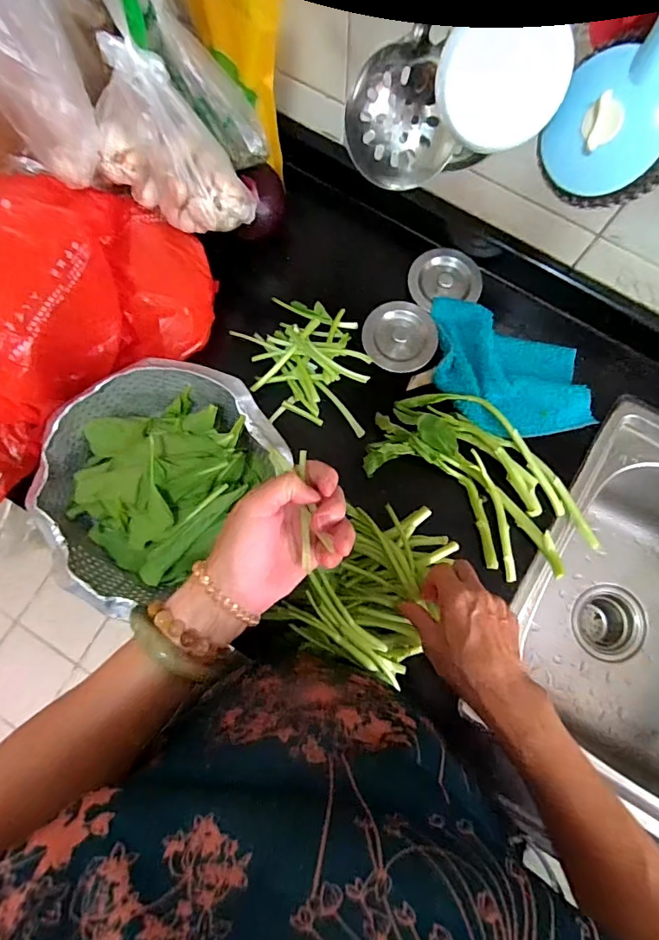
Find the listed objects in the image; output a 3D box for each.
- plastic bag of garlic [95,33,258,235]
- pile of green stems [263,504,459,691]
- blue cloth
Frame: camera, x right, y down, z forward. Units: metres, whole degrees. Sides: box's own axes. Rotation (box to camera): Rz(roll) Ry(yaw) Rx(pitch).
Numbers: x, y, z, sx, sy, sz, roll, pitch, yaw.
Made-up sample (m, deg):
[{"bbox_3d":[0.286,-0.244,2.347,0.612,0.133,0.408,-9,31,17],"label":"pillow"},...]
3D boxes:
[{"bbox_3d":[-0.136,-0.283,0.436,0.136,0.124,0.061,22,81,4],"label":"plastic bag of garlic"},{"bbox_3d":[0.051,0.122,0.508,0.139,0.053,0.178,36,82,6],"label":"pile of green stems"},{"bbox_3d":[0.201,-0.107,0.567,0.207,0.020,0.130,27,81,5],"label":"blue cloth"}]

